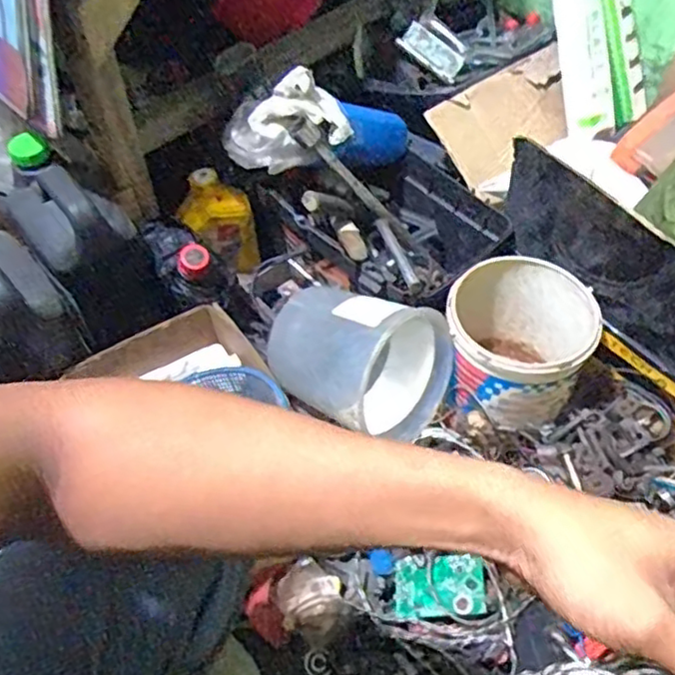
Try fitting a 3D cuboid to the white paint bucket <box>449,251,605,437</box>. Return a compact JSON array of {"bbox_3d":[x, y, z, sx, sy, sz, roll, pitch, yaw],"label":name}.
[{"bbox_3d":[0.228,0.012,0.870,0.178,0.169,0.190,21,58,13],"label":"white paint bucket"}]

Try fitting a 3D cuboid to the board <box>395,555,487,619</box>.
[{"bbox_3d":[0.118,0.288,0.749,0.101,0.009,0.068,-8,52,17],"label":"board"}]

